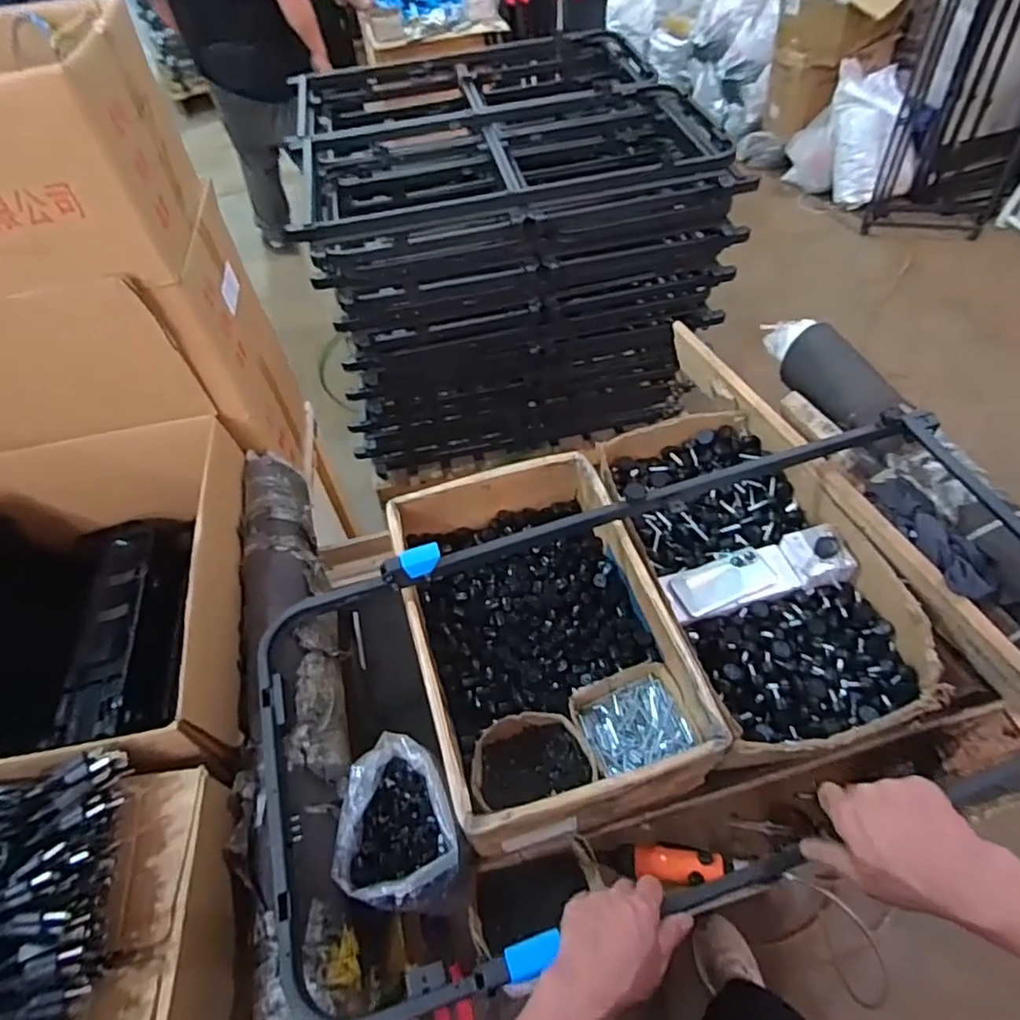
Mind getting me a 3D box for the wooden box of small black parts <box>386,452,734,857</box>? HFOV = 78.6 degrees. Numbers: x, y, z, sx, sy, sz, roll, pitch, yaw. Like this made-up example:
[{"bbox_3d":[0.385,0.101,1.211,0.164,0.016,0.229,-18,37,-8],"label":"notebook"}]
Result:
[{"bbox_3d":[0.042,0.180,0.949,0.344,0.158,0.535,-16,53,-7],"label":"wooden box of small black parts"}]

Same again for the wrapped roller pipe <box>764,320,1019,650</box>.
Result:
[{"bbox_3d":[0.673,-0.013,0.952,0.139,0.121,0.951,-15,53,-6],"label":"wrapped roller pipe"}]

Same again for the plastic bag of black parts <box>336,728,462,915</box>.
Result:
[{"bbox_3d":[-0.126,0.406,0.799,0.137,0.152,0.182,0,53,5],"label":"plastic bag of black parts"}]

